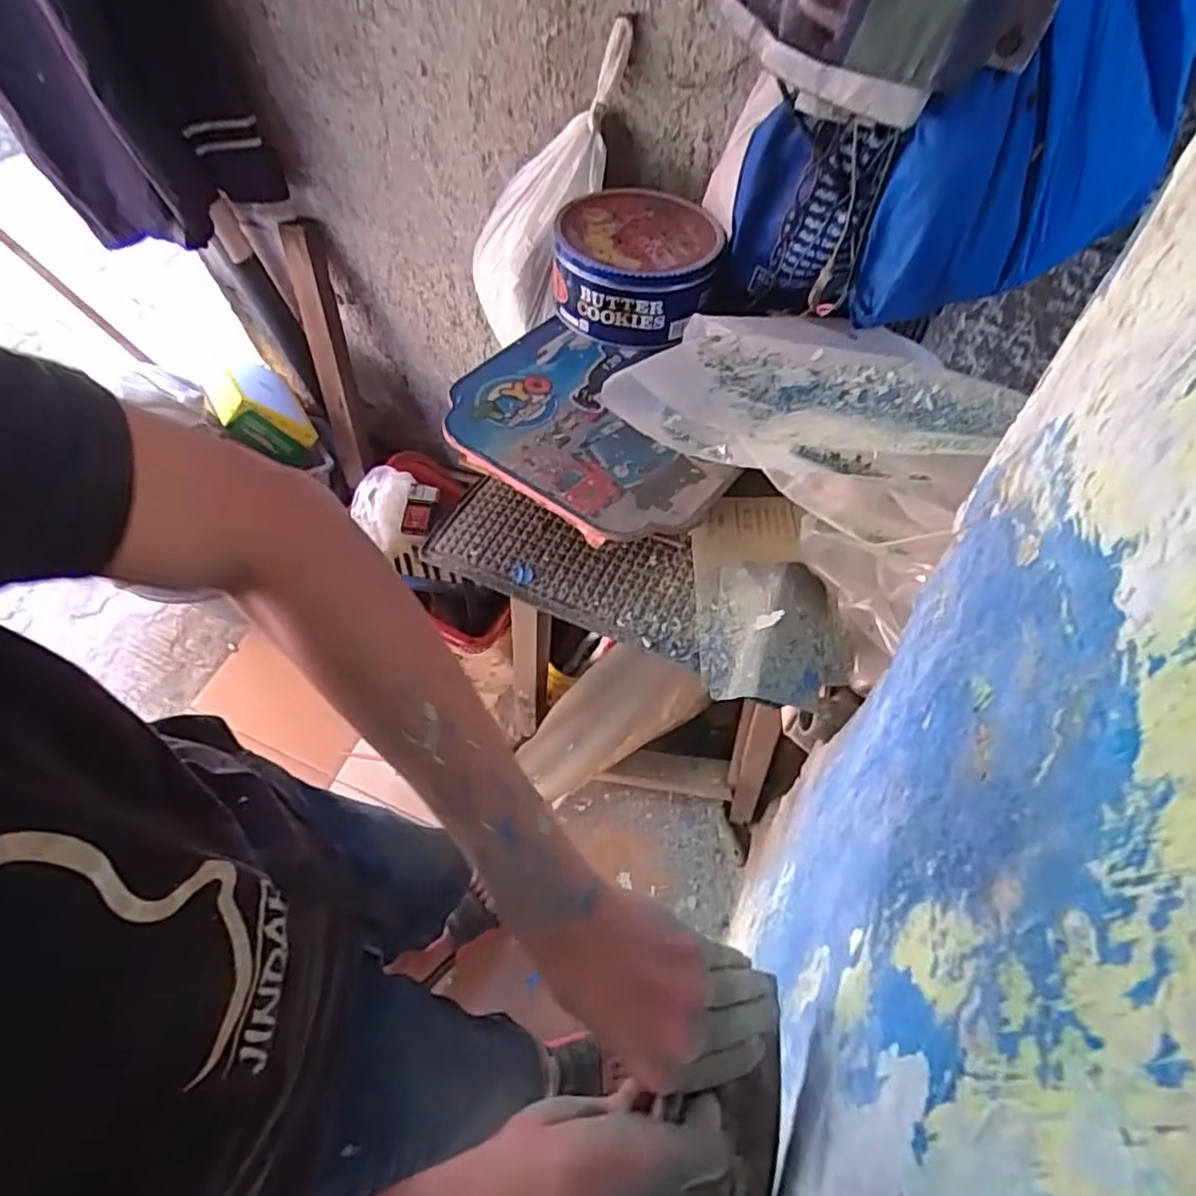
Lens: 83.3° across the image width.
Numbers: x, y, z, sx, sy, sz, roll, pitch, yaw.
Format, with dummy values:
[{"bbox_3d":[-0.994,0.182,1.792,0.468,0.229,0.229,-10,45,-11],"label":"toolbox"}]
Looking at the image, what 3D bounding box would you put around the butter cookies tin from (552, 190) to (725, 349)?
[{"bbox_3d":[0.043,-0.374,0.755,0.173,0.087,0.161,-2,59,3],"label":"butter cookies tin"}]

